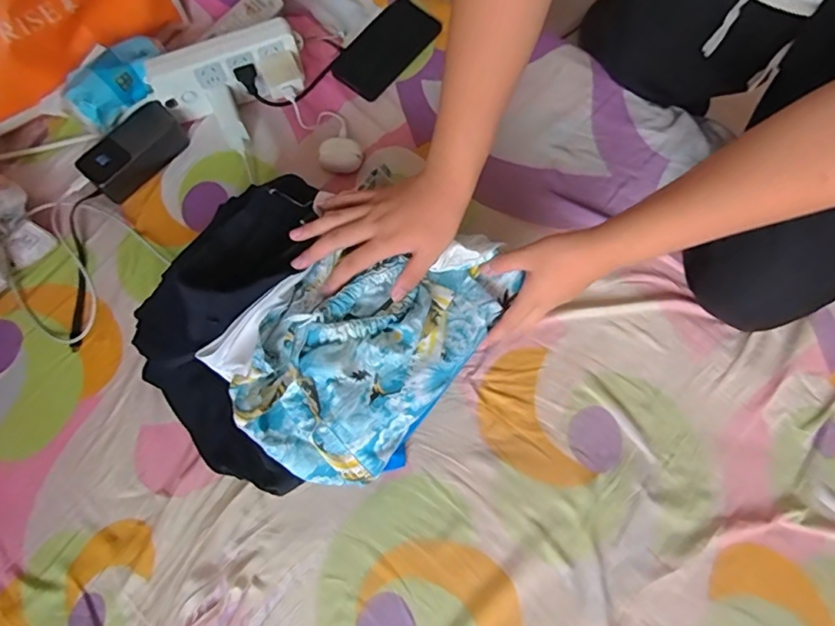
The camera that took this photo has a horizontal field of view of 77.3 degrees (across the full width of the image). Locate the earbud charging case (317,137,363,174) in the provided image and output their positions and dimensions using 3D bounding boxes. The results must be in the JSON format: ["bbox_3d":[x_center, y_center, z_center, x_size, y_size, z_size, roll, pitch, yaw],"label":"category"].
[{"bbox_3d":[-0.105,-0.212,0.705,0.056,0.016,0.046,7,113,-14],"label":"earbud charging case"}]

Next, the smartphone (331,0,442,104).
[{"bbox_3d":[-0.046,-0.385,0.756,0.086,0.010,0.169,39,77,11],"label":"smartphone"}]

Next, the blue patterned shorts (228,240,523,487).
[{"bbox_3d":[-0.050,0.025,0.521,0.177,0.048,0.279,38,76,10],"label":"blue patterned shorts"}]

